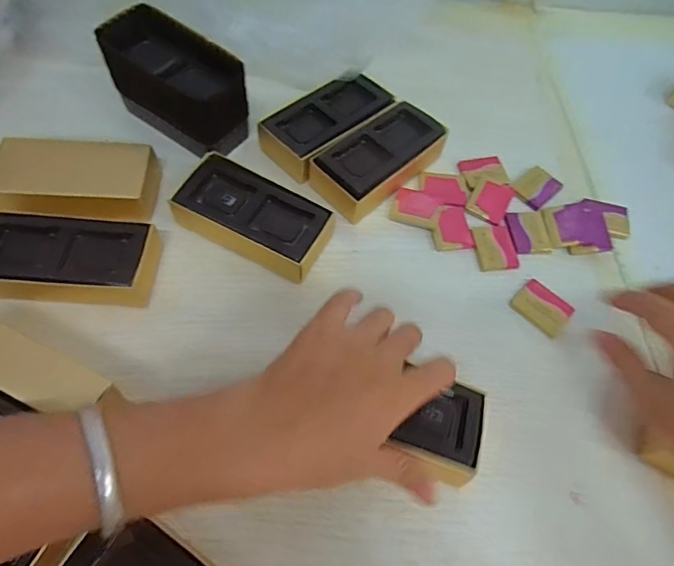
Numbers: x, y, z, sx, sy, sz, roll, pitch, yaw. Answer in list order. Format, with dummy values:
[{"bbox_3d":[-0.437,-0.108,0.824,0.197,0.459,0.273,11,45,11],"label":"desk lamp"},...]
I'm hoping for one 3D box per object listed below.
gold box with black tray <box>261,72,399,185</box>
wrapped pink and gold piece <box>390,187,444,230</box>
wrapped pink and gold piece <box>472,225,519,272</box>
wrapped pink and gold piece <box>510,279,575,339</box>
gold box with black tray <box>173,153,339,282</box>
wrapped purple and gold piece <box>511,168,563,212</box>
[{"bbox_3d":[-0.009,-0.141,0.411,0.059,0.030,0.117,42,67,17],"label":"gold box with black tray"},{"bbox_3d":[0.068,-0.064,0.393,0.040,0.007,0.037,21,62,7],"label":"wrapped pink and gold piece"},{"bbox_3d":[0.129,-0.029,0.380,0.033,0.004,0.041,-3,62,-6],"label":"wrapped pink and gold piece"},{"bbox_3d":[0.157,0.018,0.357,0.034,0.004,0.040,-40,71,-22],"label":"wrapped pink and gold piece"},{"bbox_3d":[-0.065,-0.048,0.363,0.114,0.030,0.061,29,64,11],"label":"gold box with black tray"},{"bbox_3d":[0.177,-0.085,0.413,0.041,0.005,0.030,-39,71,-21],"label":"wrapped purple and gold piece"}]

